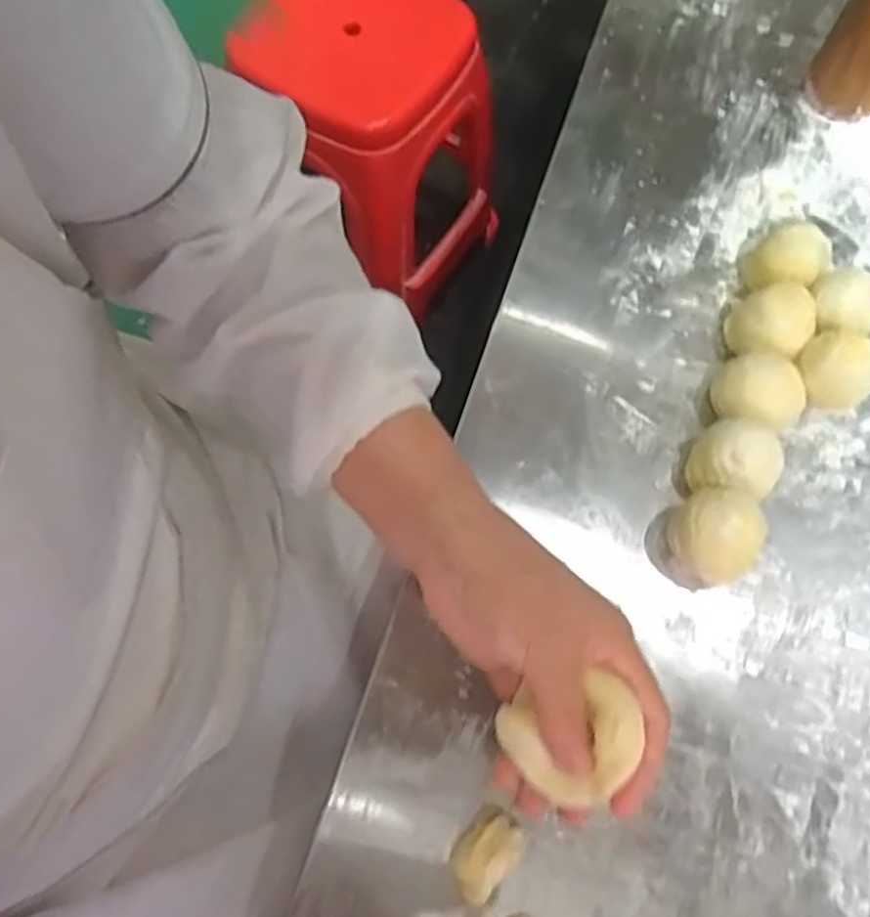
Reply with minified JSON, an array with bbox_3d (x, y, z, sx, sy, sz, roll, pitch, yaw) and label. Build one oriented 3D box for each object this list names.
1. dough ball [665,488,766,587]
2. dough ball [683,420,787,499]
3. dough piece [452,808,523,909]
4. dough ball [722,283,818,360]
[{"bbox_3d":[0.165,0.046,0.429,0.053,0.053,0.043,40,72,12],"label":"dough ball"},{"bbox_3d":[0.177,0.005,0.444,0.048,0.051,0.046,1,69,-3],"label":"dough ball"},{"bbox_3d":[0.026,0.206,0.385,0.028,0.018,0.042,42,73,12],"label":"dough piece"},{"bbox_3d":[0.215,-0.085,0.478,0.047,0.046,0.048,1,69,-3],"label":"dough ball"}]

